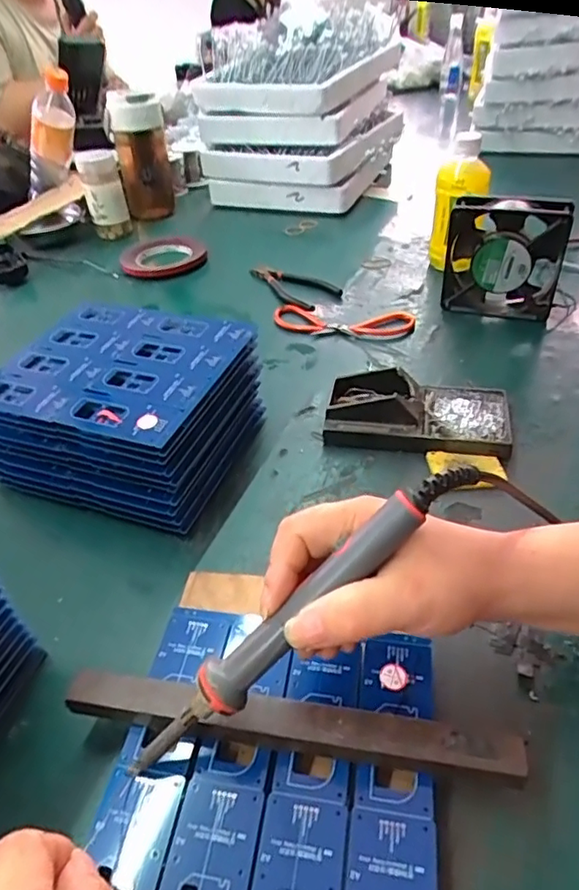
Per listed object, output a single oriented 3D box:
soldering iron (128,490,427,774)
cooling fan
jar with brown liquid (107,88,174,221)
[{"bbox_3d":[-0.013,0.095,0.268,0.197,0.016,0.021,-48,47,9],"label":"soldering iron"},{"bbox_3d":[0.238,-0.209,0.631,0.127,0.121,0.043,18,44,24],"label":"cooling fan"},{"bbox_3d":[-0.236,-0.467,0.917,0.084,0.179,0.069,-13,42,-10],"label":"jar with brown liquid"}]

